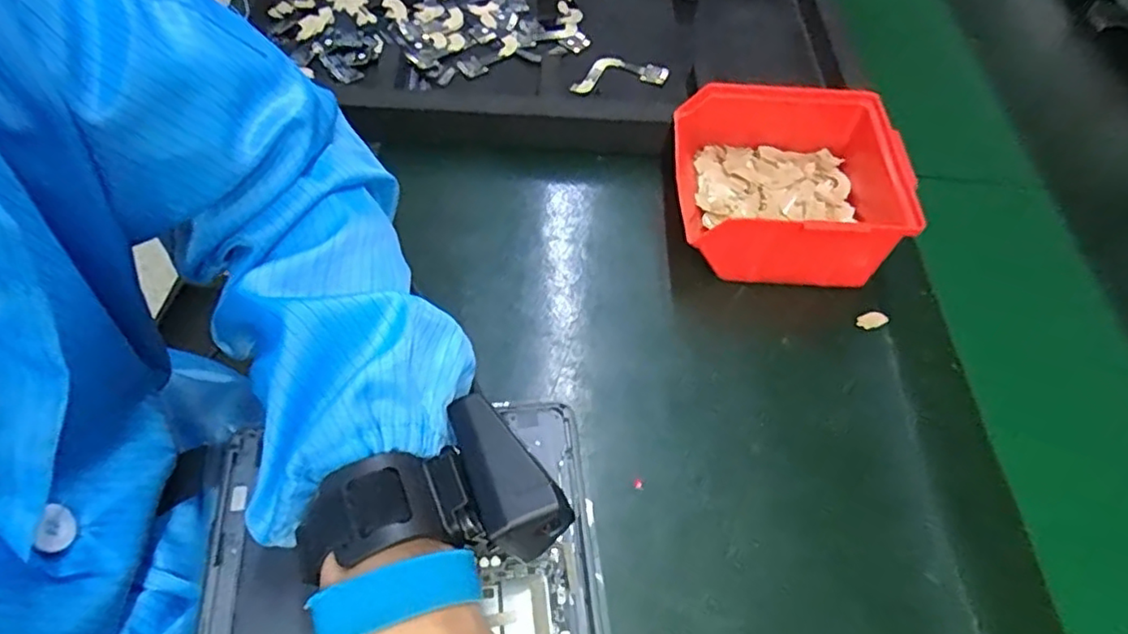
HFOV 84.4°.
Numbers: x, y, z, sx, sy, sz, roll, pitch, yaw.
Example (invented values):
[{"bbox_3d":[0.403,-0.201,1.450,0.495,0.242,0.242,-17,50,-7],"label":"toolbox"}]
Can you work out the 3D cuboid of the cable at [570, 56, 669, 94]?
[{"bbox_3d":[0.042,-0.194,0.497,0.080,0.010,0.040,-8,59,-9],"label":"cable"}]

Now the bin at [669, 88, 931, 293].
[{"bbox_3d":[0.150,-0.083,0.408,0.143,0.069,0.118,5,57,-1],"label":"bin"}]

